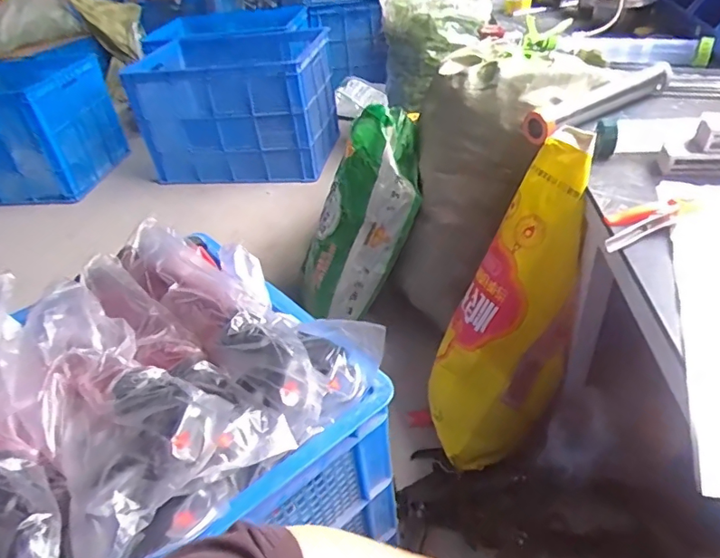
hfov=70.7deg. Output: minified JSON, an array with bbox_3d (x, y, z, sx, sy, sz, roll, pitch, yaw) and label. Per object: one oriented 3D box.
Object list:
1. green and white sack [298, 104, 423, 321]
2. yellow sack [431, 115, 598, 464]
[{"bbox_3d":[0.000,-0.150,1.311,0.142,0.561,0.247,5,29,-34],"label":"green and white sack"},{"bbox_3d":[0.293,0.059,0.969,0.224,0.662,0.110,28,24,36],"label":"yellow sack"}]

